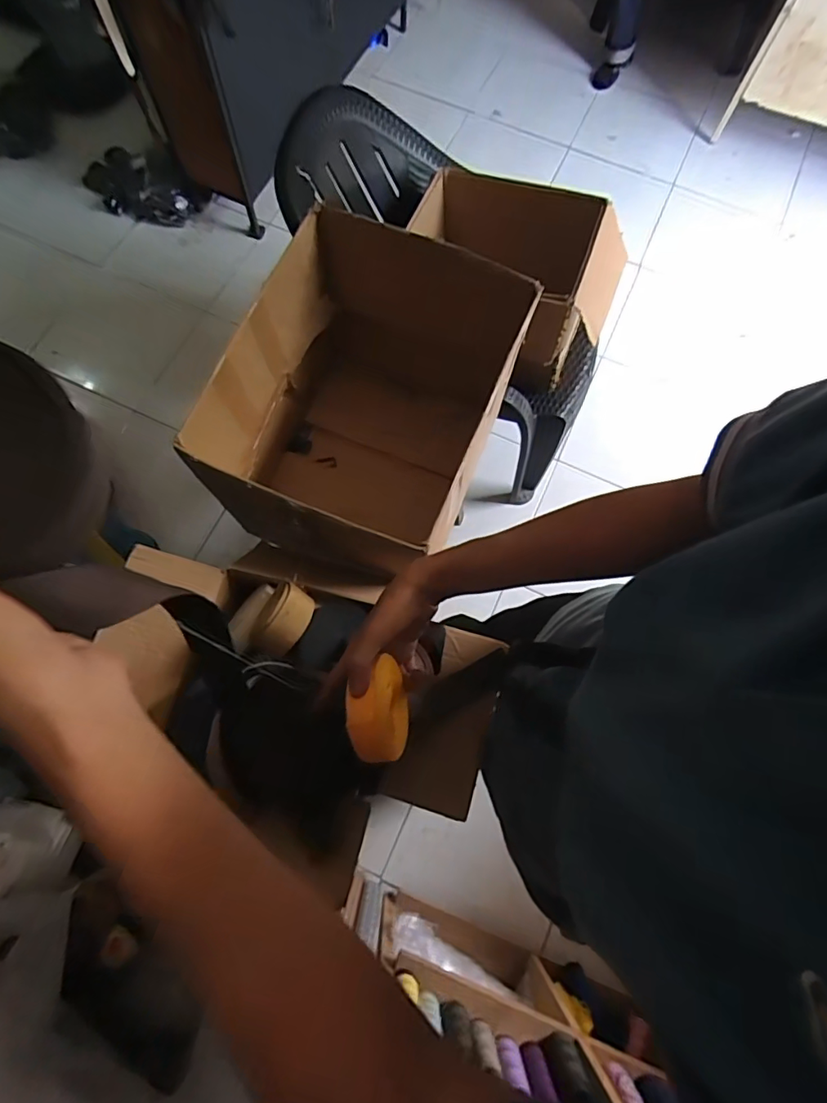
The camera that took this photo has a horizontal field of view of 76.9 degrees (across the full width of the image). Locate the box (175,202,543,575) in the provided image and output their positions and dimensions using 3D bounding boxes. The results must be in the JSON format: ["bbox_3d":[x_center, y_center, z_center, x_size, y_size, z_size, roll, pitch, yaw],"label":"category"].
[{"bbox_3d":[-0.079,-0.197,0.892,0.366,0.394,0.458,20,74,4],"label":"box"}]

